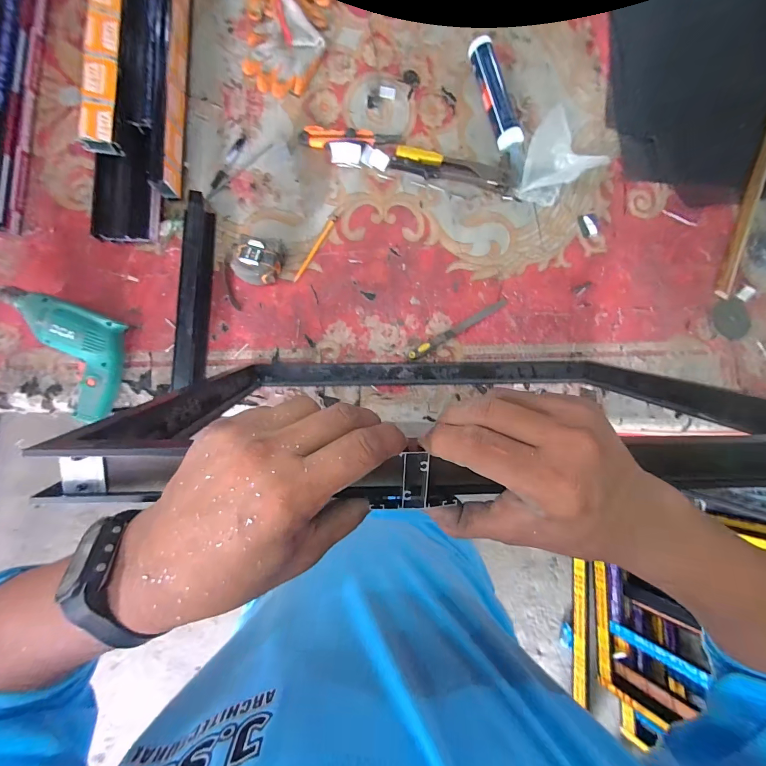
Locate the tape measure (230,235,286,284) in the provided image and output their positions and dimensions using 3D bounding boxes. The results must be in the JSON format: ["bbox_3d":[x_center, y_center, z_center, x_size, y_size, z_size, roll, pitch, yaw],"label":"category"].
[{"bbox_3d":[-0.224,-0.220,0.621,0.080,0.056,0.081,0,84,-5],"label":"tape measure"}]

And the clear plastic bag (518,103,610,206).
[{"bbox_3d":[0.330,-0.409,0.659,0.138,0.105,0.099,32,83,-1],"label":"clear plastic bag"}]

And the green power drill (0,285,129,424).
[{"bbox_3d":[-0.545,-0.049,0.570,0.224,0.064,0.173,17,83,-3],"label":"green power drill"}]

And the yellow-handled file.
[{"bbox_3d":[0.149,-0.106,0.661,0.228,0.019,0.019,-31,88,-7],"label":"yellow-handled file"}]

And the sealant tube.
[{"bbox_3d":[0.231,-0.573,0.696,0.053,0.042,0.200,-19,86,-6],"label":"sealant tube"}]

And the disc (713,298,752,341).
[{"bbox_3d":[0.733,-0.133,0.720,0.088,0.004,0.088,0,84,-5],"label":"disc"}]

